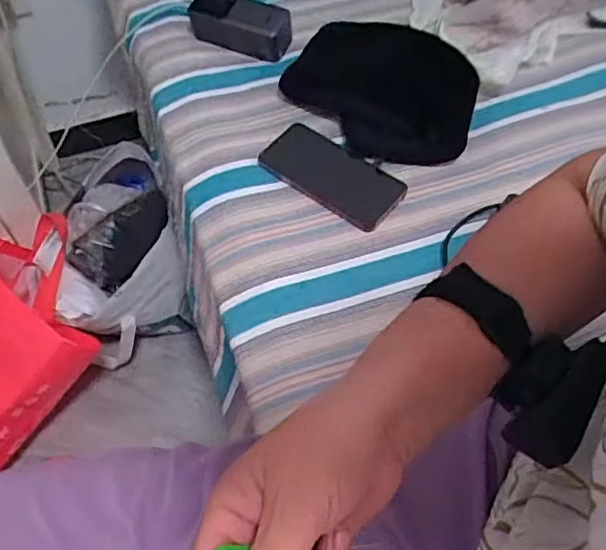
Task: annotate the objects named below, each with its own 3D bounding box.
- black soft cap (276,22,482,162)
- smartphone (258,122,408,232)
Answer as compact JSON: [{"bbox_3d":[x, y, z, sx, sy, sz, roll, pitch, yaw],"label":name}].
[{"bbox_3d":[0.101,-0.239,0.777,0.230,0.062,0.206,16,61,10],"label":"black soft cap"},{"bbox_3d":[0.033,-0.116,0.721,0.170,0.016,0.086,34,65,19],"label":"smartphone"}]

